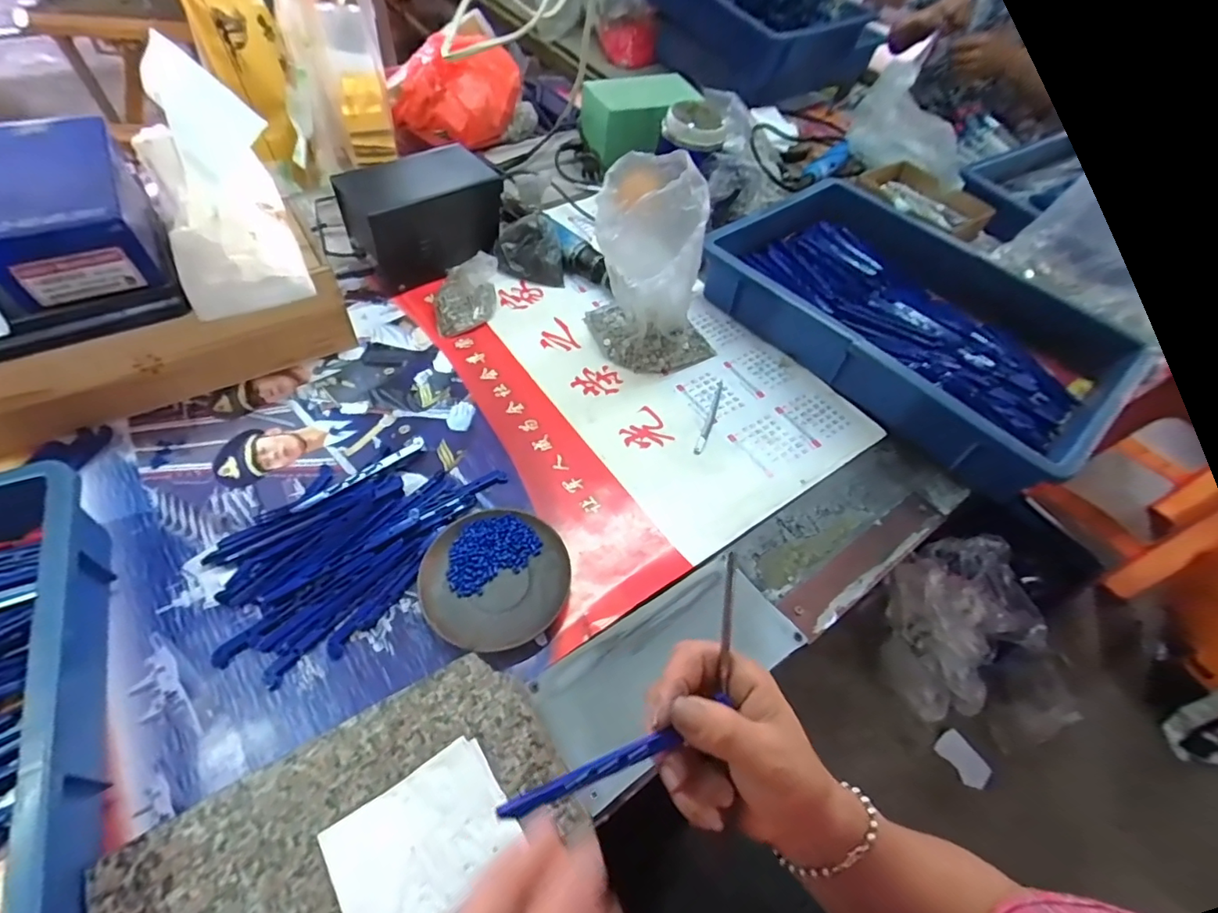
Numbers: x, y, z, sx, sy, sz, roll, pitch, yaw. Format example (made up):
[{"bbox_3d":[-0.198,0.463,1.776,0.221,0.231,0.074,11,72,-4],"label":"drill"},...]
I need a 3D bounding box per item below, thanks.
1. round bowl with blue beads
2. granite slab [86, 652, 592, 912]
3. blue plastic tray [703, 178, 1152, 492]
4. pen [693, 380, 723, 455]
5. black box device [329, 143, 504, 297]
[{"bbox_3d":[-0.089,0.096,0.423,0.112,0.016,0.110,3,53,-4],"label":"round bowl with blue beads"},{"bbox_3d":[-0.148,0.230,0.312,0.242,0.023,0.132,-25,59,-22],"label":"granite slab"},{"bbox_3d":[0.357,-0.173,0.622,0.318,0.073,0.418,-33,63,-26],"label":"blue plastic tray"},{"bbox_3d":[0.107,-0.043,0.556,0.009,0.004,0.108,20,54,9],"label":"pen"},{"bbox_3d":[-0.219,-0.281,0.627,0.159,0.108,0.105,-28,61,-24],"label":"black box device"}]

